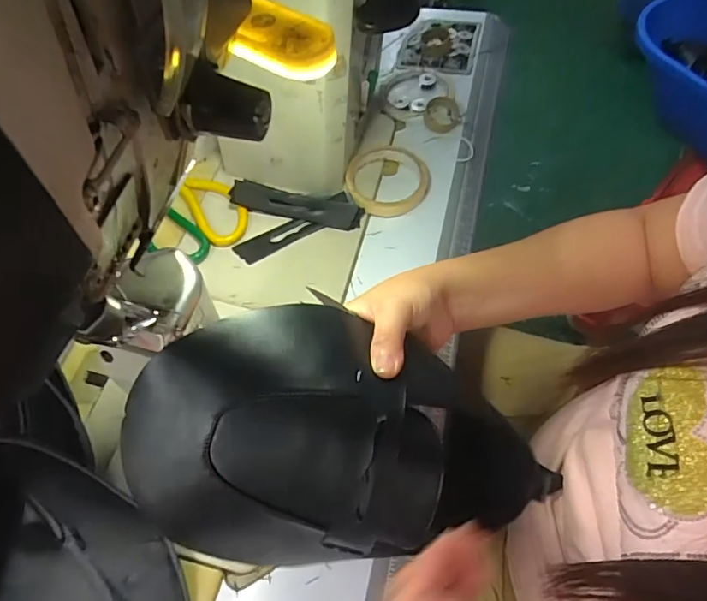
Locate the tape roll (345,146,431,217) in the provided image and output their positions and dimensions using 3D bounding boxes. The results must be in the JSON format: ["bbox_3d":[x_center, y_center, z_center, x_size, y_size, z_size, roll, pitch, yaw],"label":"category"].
[{"bbox_3d":[0.038,-0.133,0.548,0.090,0.017,0.091,-2,60,3],"label":"tape roll"}]

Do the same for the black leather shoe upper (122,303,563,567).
[{"bbox_3d":[-0.005,0.075,0.298,0.233,0.084,0.137,-6,62,-4],"label":"black leather shoe upper"}]

